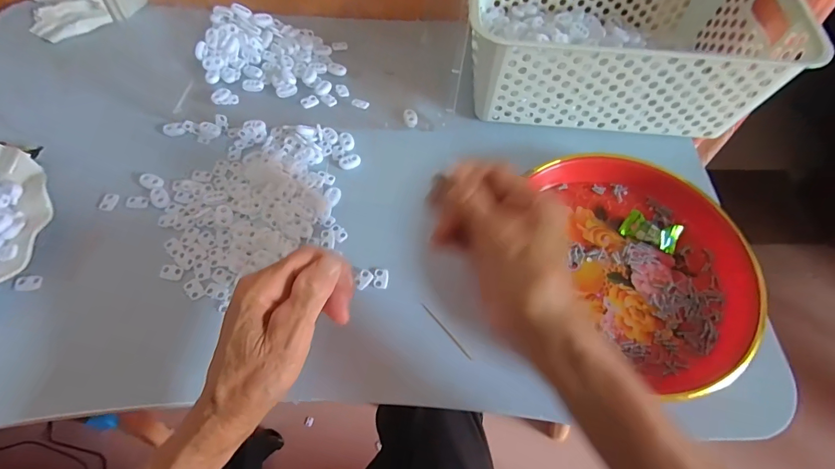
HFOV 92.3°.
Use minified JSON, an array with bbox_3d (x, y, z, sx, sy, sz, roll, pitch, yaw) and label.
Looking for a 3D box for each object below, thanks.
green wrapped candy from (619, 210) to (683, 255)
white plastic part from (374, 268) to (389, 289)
[{"bbox_3d":[0.215,-0.004,0.368,0.047,0.015,0.027,27,65,11],"label":"green wrapped candy"},{"bbox_3d":[-0.032,0.039,0.354,0.012,0.005,0.017,5,62,0],"label":"white plastic part"}]

